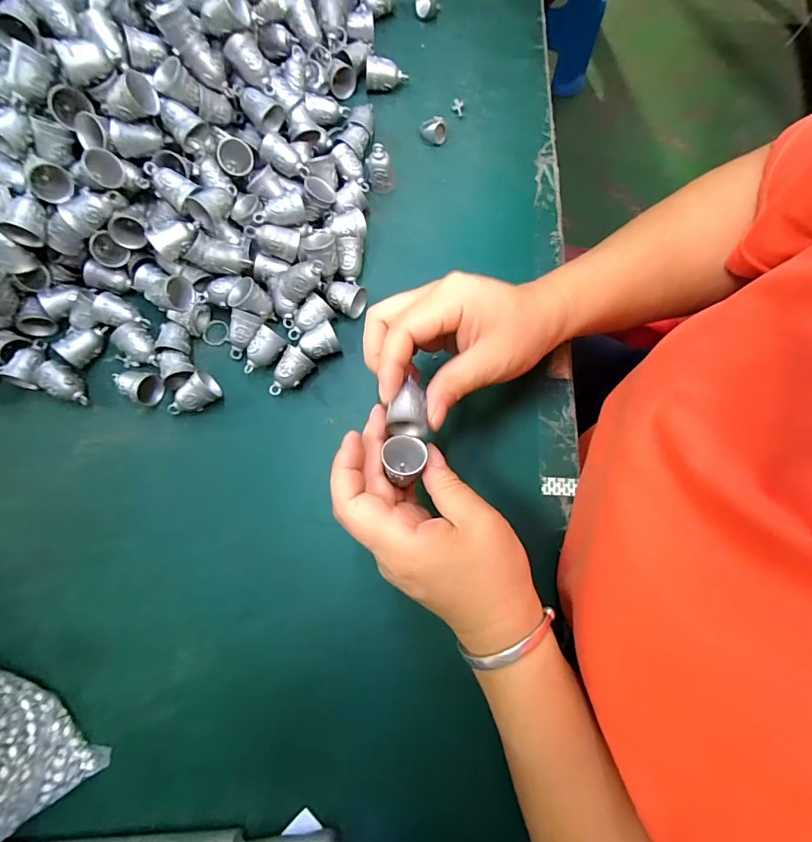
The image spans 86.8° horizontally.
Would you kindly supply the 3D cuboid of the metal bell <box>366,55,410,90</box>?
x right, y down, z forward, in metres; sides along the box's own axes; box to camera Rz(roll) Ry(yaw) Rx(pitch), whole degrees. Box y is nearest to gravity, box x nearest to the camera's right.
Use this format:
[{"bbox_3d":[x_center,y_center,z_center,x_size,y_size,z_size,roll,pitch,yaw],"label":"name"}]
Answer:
[{"bbox_3d":[-0.017,-0.306,0.381,0.036,0.020,0.017,9,79,3],"label":"metal bell"}]

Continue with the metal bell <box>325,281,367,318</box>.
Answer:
[{"bbox_3d":[-0.047,-0.095,0.333,0.029,0.020,0.021,23,80,5],"label":"metal bell"}]

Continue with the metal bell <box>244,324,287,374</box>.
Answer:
[{"bbox_3d":[-0.108,-0.051,0.324,0.022,0.021,0.035,34,81,7],"label":"metal bell"}]

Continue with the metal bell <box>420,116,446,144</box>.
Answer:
[{"bbox_3d":[0.023,-0.253,0.372,0.023,0.018,0.015,13,79,3],"label":"metal bell"}]

